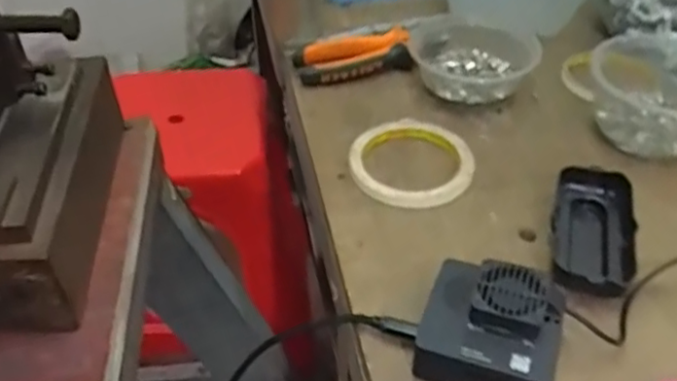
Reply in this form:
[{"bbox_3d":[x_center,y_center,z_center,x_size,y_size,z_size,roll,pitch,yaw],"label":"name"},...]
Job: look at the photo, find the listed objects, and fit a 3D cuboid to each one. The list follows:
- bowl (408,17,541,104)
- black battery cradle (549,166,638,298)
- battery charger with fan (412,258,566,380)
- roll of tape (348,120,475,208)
[{"bbox_3d":[0.123,-0.129,0.613,0.112,0.039,0.125,-2,43,2],"label":"bowl"},{"bbox_3d":[0.178,0.026,0.460,0.053,0.022,0.106,12,45,16],"label":"black battery cradle"},{"bbox_3d":[0.090,0.080,0.387,0.076,0.039,0.070,15,46,19],"label":"battery charger with fan"},{"bbox_3d":[0.059,-0.026,0.530,0.098,0.015,0.106,-2,43,2],"label":"roll of tape"}]

